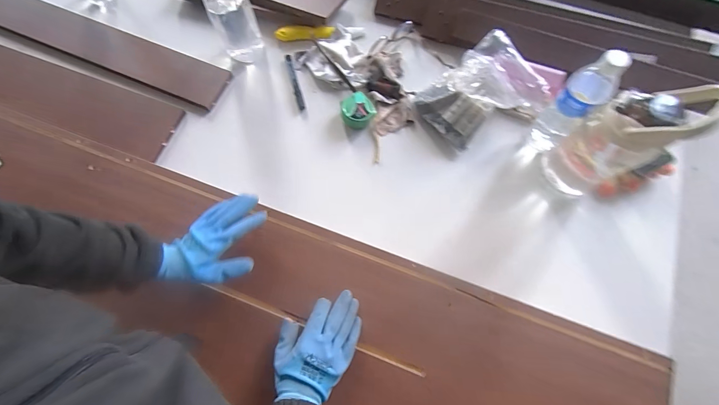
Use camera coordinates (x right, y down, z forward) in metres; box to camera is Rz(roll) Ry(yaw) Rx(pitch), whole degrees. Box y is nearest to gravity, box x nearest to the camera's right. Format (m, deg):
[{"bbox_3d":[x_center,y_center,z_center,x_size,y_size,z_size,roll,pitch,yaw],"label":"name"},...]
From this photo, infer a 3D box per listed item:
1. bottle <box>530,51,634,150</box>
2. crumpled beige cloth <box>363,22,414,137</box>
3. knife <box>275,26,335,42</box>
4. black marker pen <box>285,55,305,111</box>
[{"bbox_3d":[0.368,-0.170,0.572,0.066,0.198,0.070,-40,76,-12],"label":"bottle"},{"bbox_3d":[0.063,-0.269,0.708,0.099,0.022,0.248,2,72,1],"label":"crumpled beige cloth"},{"bbox_3d":[-0.125,-0.382,0.749,0.131,0.016,0.024,2,72,1],"label":"knife"},{"bbox_3d":[-0.139,-0.259,0.716,0.015,0.013,0.136,-16,72,-5],"label":"black marker pen"}]

